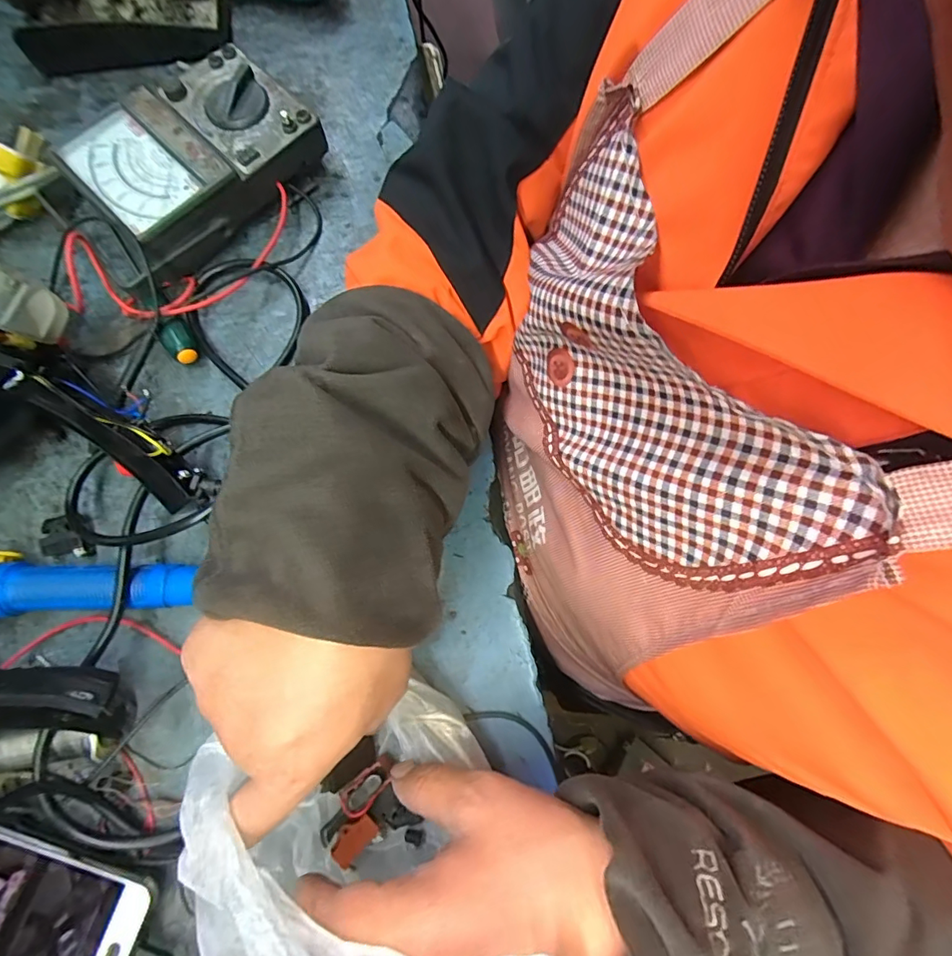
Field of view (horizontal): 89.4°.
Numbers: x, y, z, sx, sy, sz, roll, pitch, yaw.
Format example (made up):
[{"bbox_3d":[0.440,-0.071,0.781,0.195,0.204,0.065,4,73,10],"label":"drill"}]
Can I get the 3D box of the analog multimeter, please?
[{"bbox_3d":[-0.217,-0.233,0.366,0.118,0.050,0.187,42,81,9],"label":"analog multimeter"}]

